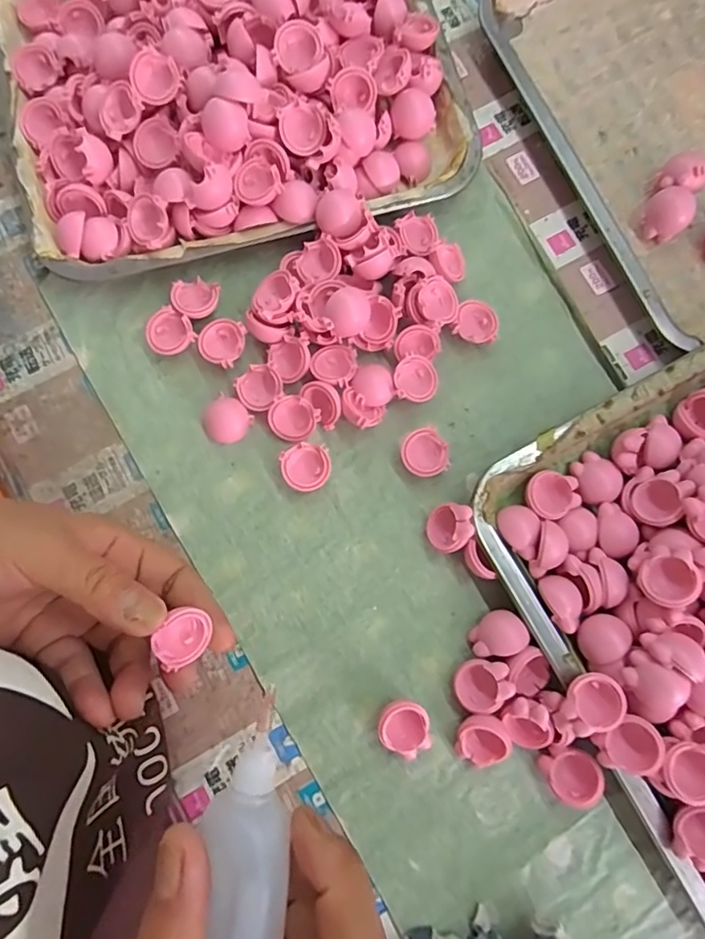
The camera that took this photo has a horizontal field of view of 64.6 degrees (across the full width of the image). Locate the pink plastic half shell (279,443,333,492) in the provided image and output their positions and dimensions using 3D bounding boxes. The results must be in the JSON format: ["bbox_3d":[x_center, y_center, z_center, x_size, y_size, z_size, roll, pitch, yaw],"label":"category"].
[{"bbox_3d":[-0.028,-0.001,0.347,0.030,0.017,0.029,-23,81,-5],"label":"pink plastic half shell"}]

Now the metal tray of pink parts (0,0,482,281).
[{"bbox_3d":[-0.082,-0.262,0.374,0.299,0.053,0.242,-13,80,-3],"label":"metal tray of pink parts"}]

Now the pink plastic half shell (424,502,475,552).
[{"bbox_3d":[0.059,0.035,0.337,0.013,0.033,0.029,11,70,-40],"label":"pink plastic half shell"}]

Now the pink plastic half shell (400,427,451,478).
[{"bbox_3d":[0.045,-0.009,0.353,0.028,0.014,0.029,-18,80,-4],"label":"pink plastic half shell"}]

